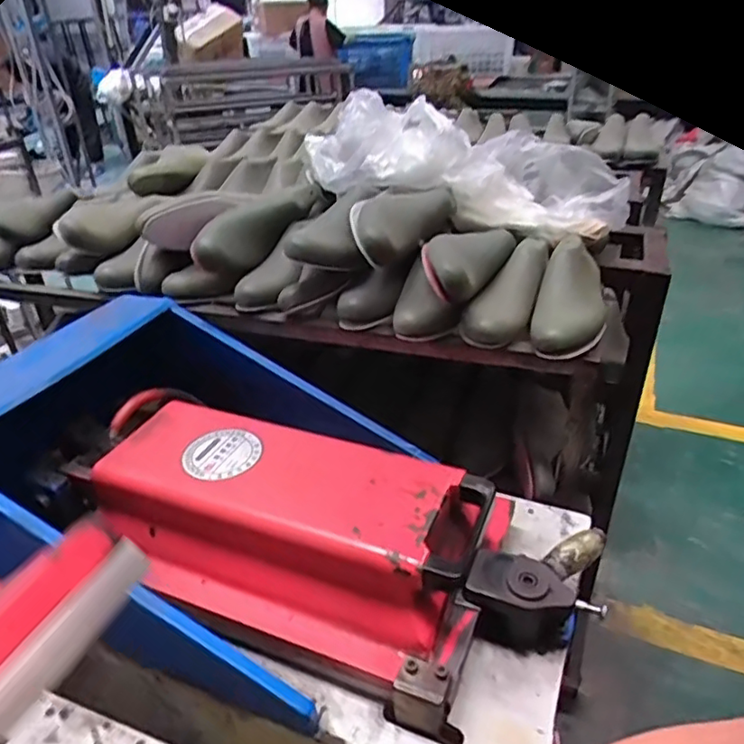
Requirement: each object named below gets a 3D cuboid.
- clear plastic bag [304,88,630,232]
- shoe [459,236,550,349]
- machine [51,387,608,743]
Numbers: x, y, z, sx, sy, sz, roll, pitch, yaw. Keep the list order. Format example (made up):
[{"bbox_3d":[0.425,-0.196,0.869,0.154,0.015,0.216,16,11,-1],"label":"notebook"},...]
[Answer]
[{"bbox_3d":[0.164,-0.333,0.988,0.524,0.146,0.256,10,32,-7],"label":"clear plastic bag"},{"bbox_3d":[0.197,-0.123,0.834,0.072,0.068,0.241,19,52,28],"label":"shoe"},{"bbox_3d":[-0.075,0.181,0.709,0.626,0.122,0.285,10,35,17],"label":"machine"}]

